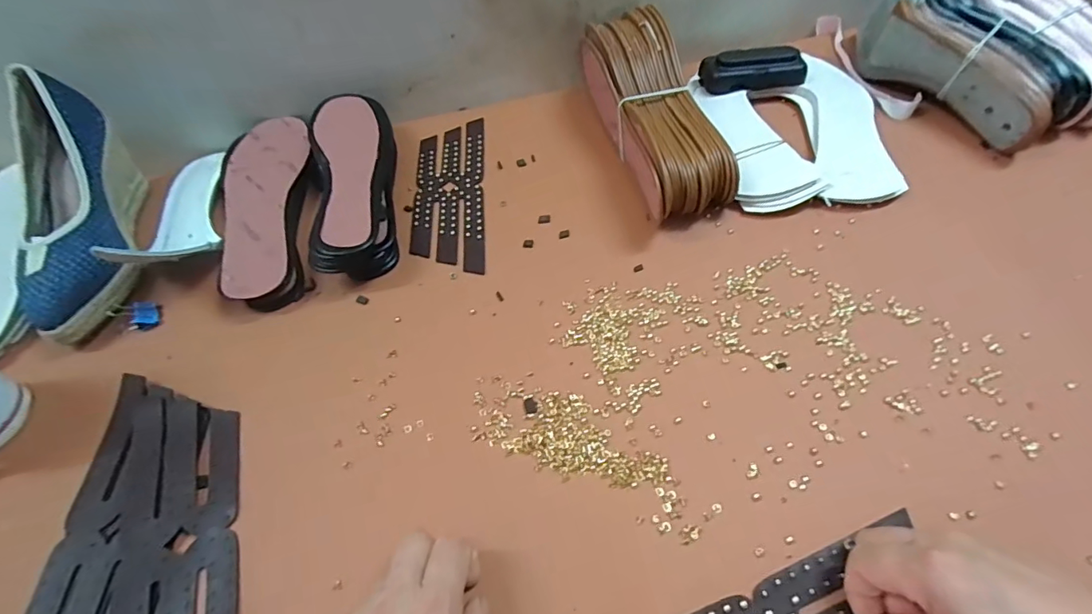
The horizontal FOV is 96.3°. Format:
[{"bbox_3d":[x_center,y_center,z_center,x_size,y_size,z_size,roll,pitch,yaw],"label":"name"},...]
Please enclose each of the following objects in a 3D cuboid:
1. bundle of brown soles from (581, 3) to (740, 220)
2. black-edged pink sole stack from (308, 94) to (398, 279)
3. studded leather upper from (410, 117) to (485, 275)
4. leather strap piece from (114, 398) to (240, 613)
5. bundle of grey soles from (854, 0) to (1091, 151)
[{"bbox_3d":[0.102,-0.189,0.480,0.085,0.084,0.238,-15,56,-7],"label":"bundle of brown soles"},{"bbox_3d":[-0.183,-0.120,0.471,0.075,0.054,0.224,-12,56,-5],"label":"black-edged pink sole stack"},{"bbox_3d":[-0.097,-0.118,0.497,0.069,0.005,0.211,-6,55,0],"label":"studded leather upper"},{"bbox_3d":[-0.236,0.151,0.313,0.070,0.008,0.207,-13,57,-15],"label":"leather strap piece"},{"bbox_3d":[0.417,-0.251,0.489,0.087,0.063,0.209,-23,57,-12],"label":"bundle of grey soles"}]

